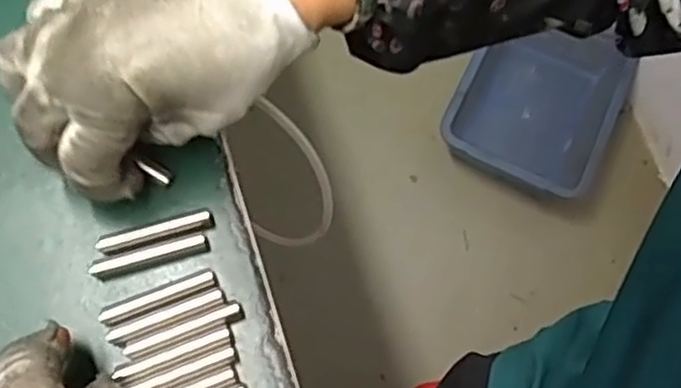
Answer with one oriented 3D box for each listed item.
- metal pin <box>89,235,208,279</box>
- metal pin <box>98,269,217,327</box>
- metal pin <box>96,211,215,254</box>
[{"bbox_3d":[-0.080,0.026,0.303,0.048,0.007,0.008,-15,70,-6],"label":"metal pin"},{"bbox_3d":[-0.075,0.043,0.296,0.048,0.005,0.008,-20,71,-8],"label":"metal pin"},{"bbox_3d":[-0.079,0.016,0.307,0.048,0.005,0.008,-14,70,-6],"label":"metal pin"}]

